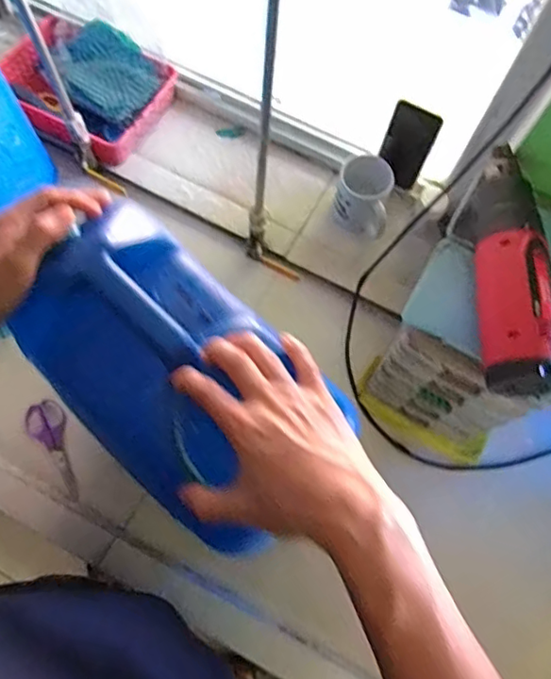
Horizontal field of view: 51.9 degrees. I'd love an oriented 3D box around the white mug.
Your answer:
[{"bbox_3d":[0.137,-0.220,0.901,0.086,0.109,0.091,1,71,-2],"label":"white mug"}]

